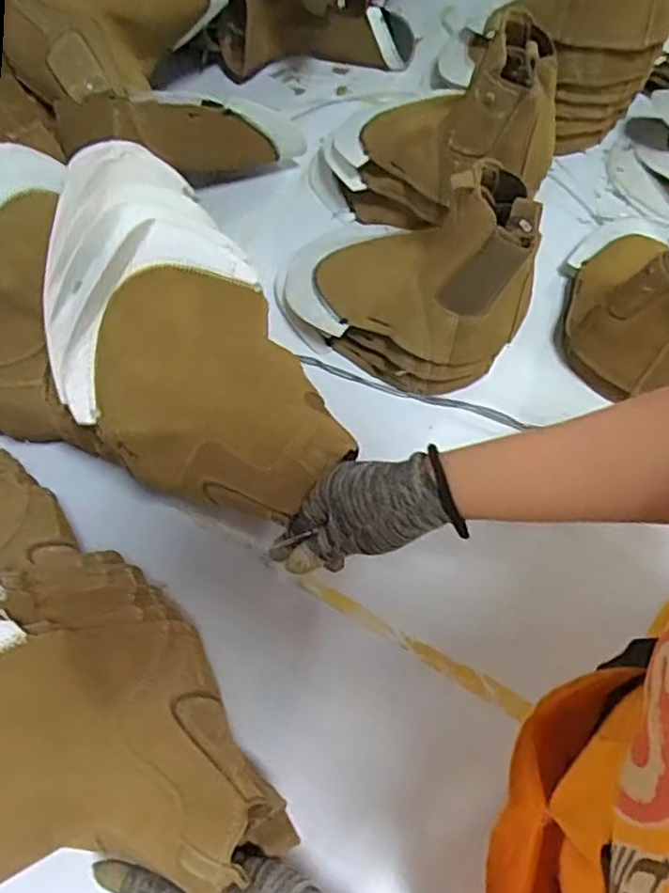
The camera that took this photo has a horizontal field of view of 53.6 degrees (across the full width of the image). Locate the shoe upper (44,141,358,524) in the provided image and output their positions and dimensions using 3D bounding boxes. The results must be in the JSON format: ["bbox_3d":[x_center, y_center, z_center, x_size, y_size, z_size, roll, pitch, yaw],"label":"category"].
[{"bbox_3d":[-0.116,-0.077,0.506,0.173,0.135,0.293,-36,69,-17],"label":"shoe upper"}]

